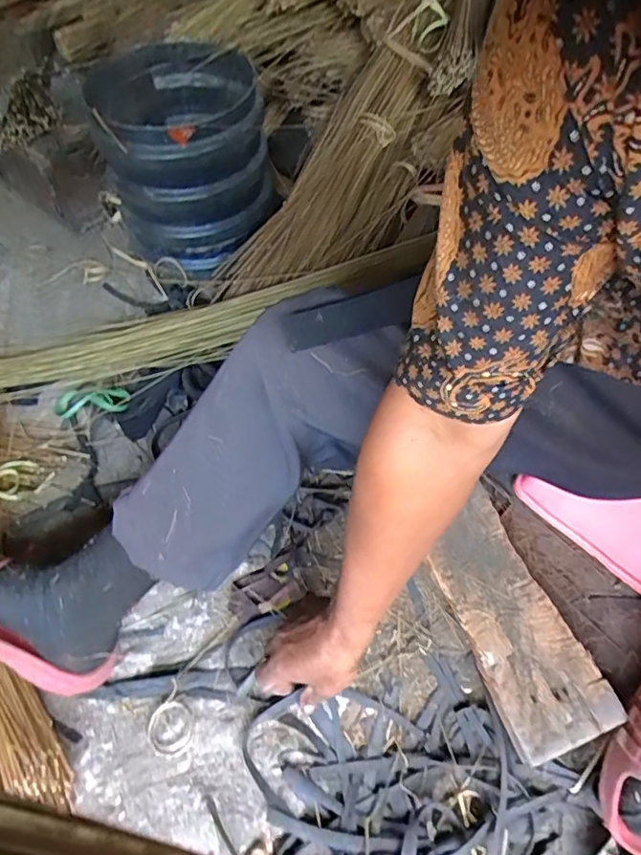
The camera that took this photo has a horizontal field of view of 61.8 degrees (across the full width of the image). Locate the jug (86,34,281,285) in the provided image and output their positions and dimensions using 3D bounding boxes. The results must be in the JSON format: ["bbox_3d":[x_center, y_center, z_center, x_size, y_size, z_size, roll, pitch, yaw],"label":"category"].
[{"bbox_3d":[-0.231,-0.468,0.926,0.278,0.238,0.310,-15,55,-8],"label":"jug"}]

